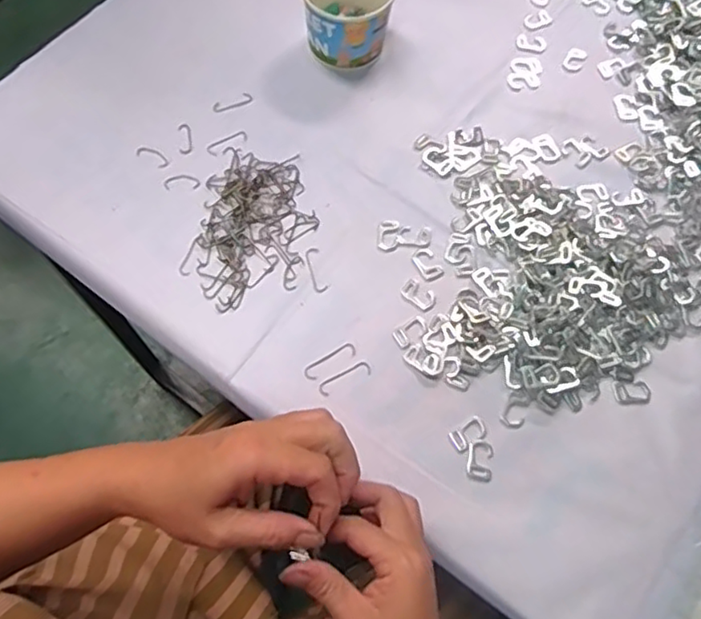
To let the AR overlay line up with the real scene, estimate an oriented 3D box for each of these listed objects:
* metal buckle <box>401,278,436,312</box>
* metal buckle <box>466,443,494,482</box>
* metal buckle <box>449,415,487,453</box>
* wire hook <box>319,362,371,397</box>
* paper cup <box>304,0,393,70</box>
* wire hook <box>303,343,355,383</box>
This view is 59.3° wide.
[{"bbox_3d":[0.061,-0.013,0.546,0.032,0.004,0.021,39,72,13],"label":"metal buckle"},{"bbox_3d":[0.103,0.121,0.490,0.021,0.004,0.030,11,68,2],"label":"metal buckle"},{"bbox_3d":[0.096,0.101,0.499,0.032,0.004,0.019,-30,72,-13],"label":"metal buckle"},{"bbox_3d":[-0.005,0.058,0.514,0.047,0.004,0.013,-27,72,-12],"label":"wire hook"},{"bbox_3d":[-0.002,-0.297,0.623,0.089,0.076,0.088,1,68,-2],"label":"paper cup"},{"bbox_3d":[-0.017,0.043,0.519,0.048,0.004,0.013,-32,73,-14],"label":"wire hook"}]

